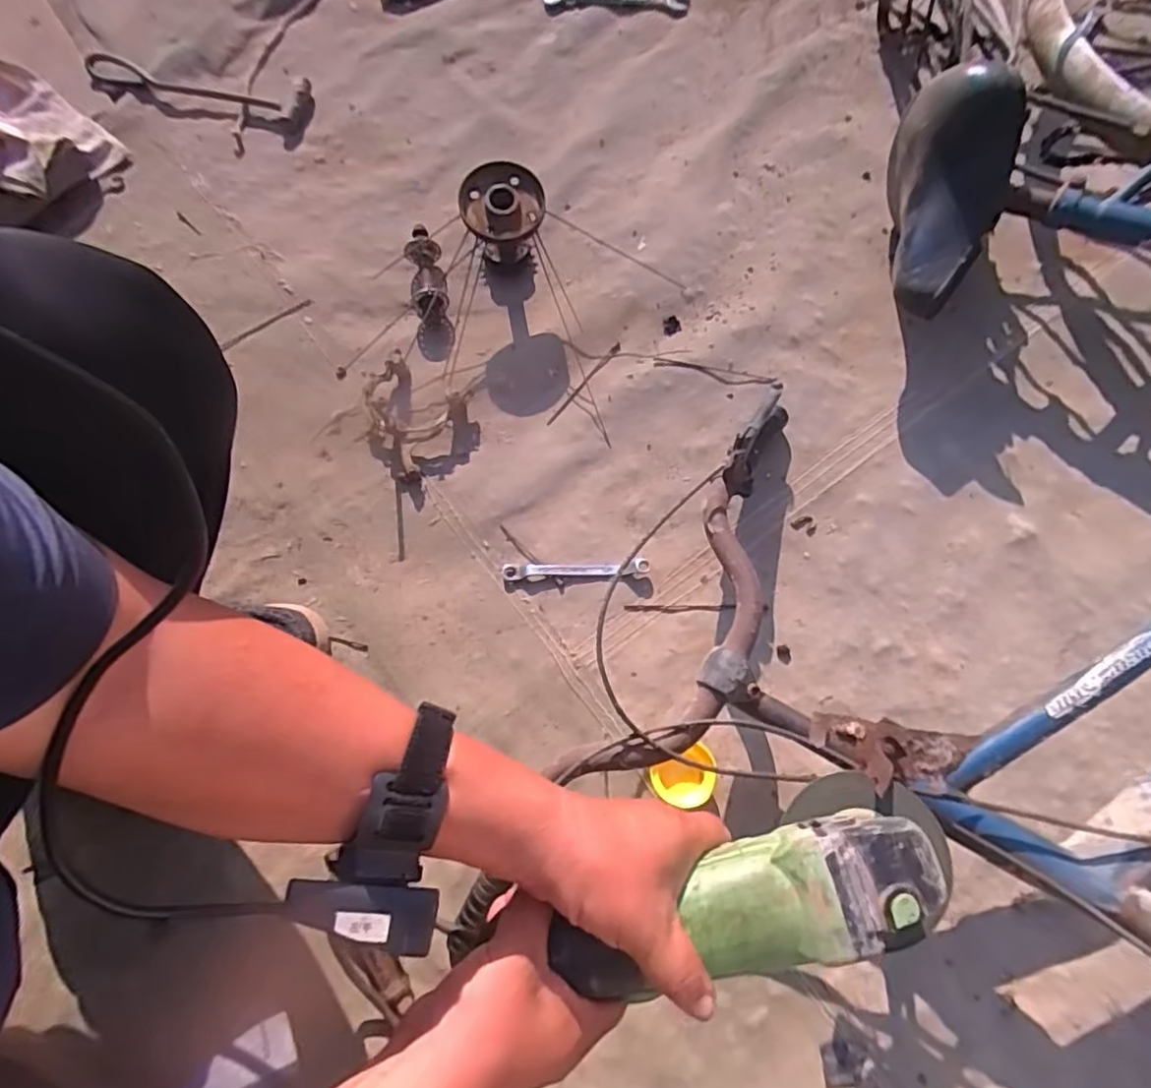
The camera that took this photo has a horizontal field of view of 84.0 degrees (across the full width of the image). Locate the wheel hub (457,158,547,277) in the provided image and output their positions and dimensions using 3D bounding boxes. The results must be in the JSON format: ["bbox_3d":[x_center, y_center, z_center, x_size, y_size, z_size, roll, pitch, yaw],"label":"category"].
[{"bbox_3d":[-0.077,-0.357,0.715,0.087,0.098,0.087,-1,70,2],"label":"wheel hub"}]

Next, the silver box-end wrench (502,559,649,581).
[{"bbox_3d":[0.000,0.024,0.617,0.140,0.015,0.014,-2,70,1],"label":"silver box-end wrench"}]

